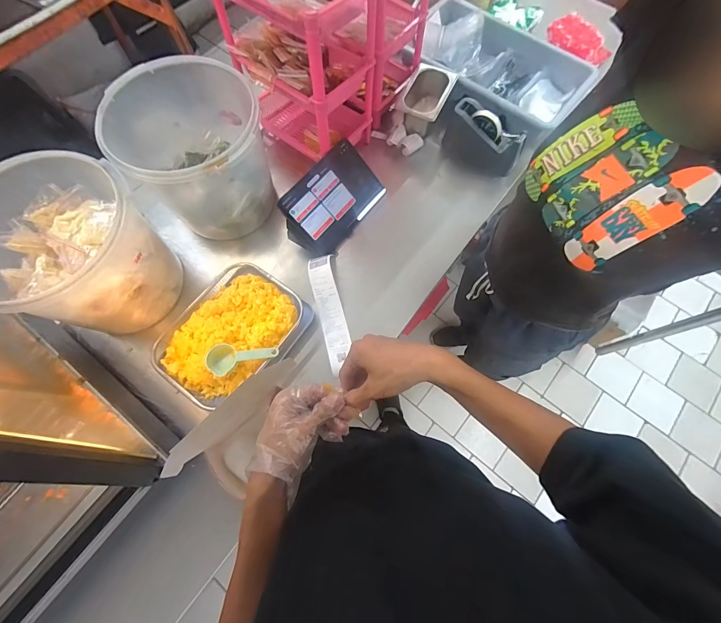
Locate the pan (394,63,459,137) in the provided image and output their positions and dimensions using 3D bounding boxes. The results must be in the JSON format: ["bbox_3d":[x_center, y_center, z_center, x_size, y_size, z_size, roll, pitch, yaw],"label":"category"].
[{"bbox_3d":[0.173,-0.561,0.884,0.113,0.080,0.178,21,73,7],"label":"pan"}]

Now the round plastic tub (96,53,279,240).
[{"bbox_3d":[-0.337,-0.326,0.733,0.260,0.255,0.294,-43,76,-13],"label":"round plastic tub"}]

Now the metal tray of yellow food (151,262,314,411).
[{"bbox_3d":[-0.271,0.049,0.710,0.220,0.047,0.287,33,75,11],"label":"metal tray of yellow food"}]

